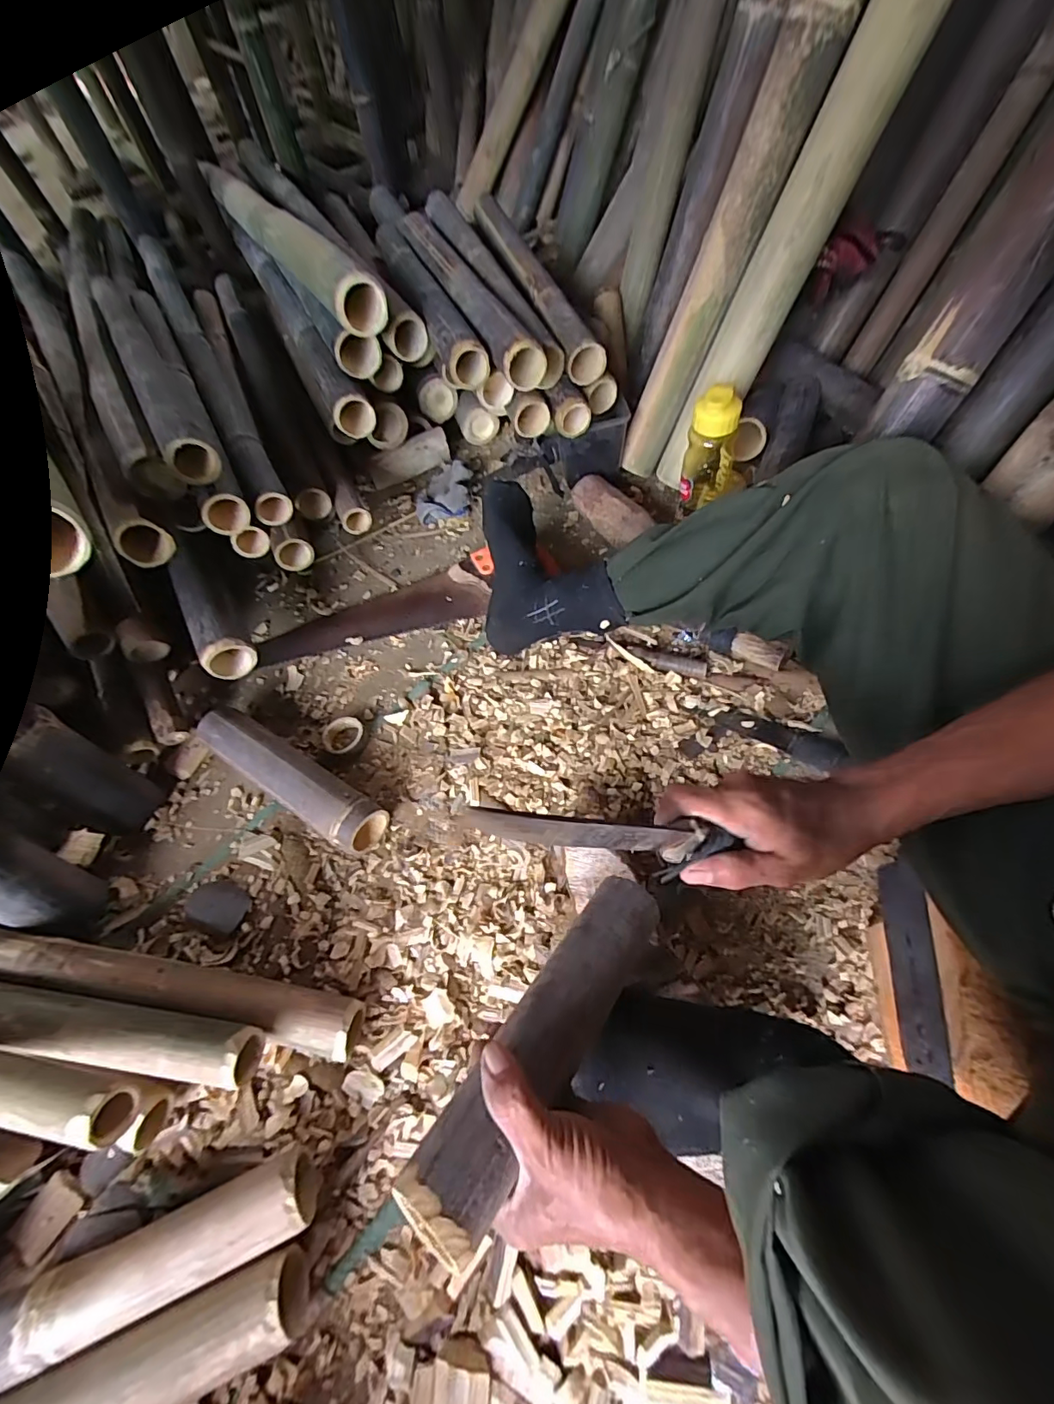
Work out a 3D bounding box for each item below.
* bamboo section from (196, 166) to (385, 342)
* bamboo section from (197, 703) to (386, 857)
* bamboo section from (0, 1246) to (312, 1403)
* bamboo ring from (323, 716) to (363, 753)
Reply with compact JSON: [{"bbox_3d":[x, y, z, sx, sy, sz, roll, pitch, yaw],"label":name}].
[{"bbox_3d":[-0.425,-0.809,0.848,0.061,0.077,0.855,-29,61,-12],"label":"bamboo section"},{"bbox_3d":[-0.289,0.091,0.606,0.264,0.061,0.060,27,65,19],"label":"bamboo section"},{"bbox_3d":[-0.293,0.491,0.362,0.250,0.064,0.052,-20,60,-7],"label":"bamboo section"},{"bbox_3d":[-0.243,0.044,0.657,0.054,0.016,0.050,-2,59,3],"label":"bamboo ring"}]

